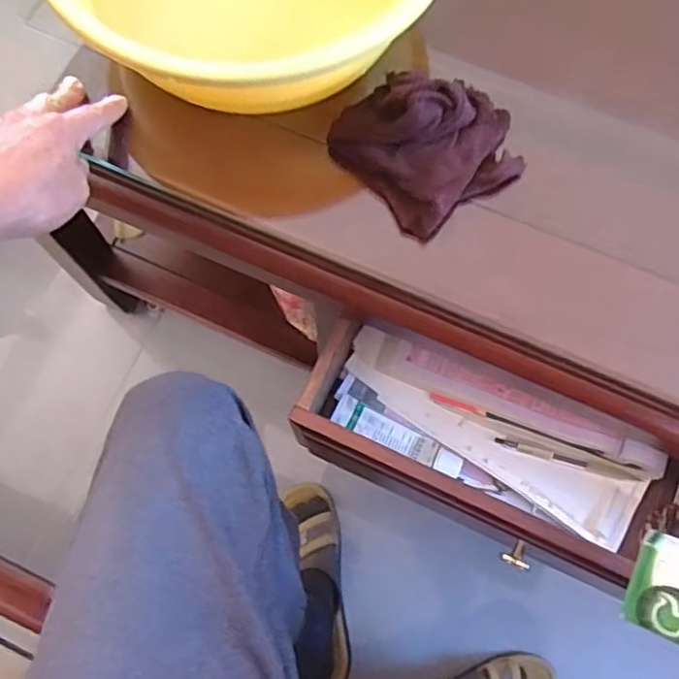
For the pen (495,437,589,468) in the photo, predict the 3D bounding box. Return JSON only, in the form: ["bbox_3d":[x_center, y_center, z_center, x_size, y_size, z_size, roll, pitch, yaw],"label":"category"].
[{"bbox_3d":[0.192,0.107,0.621,0.086,0.006,0.009,13,73,4],"label":"pen"}]

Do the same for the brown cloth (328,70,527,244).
[{"bbox_3d":[0.065,-0.148,0.463,0.105,0.065,0.112,-37,76,-10],"label":"brown cloth"}]

